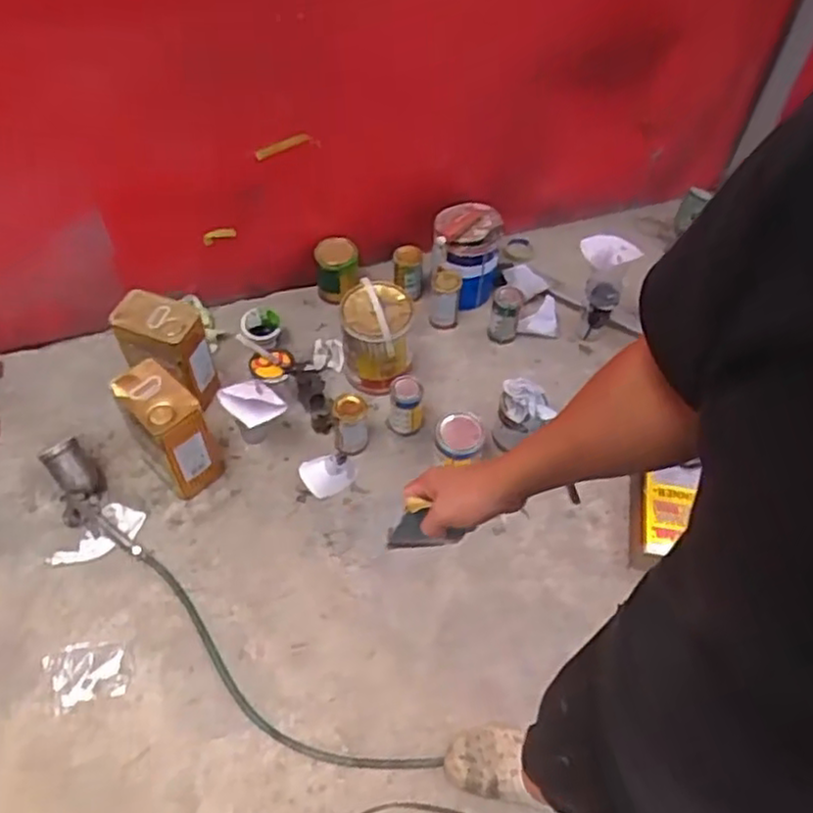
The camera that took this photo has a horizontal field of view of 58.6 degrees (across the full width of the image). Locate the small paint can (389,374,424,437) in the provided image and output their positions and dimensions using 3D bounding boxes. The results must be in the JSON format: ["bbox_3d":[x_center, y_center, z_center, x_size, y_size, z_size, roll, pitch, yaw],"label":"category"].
[{"bbox_3d":[-0.001,0.002,1.605,0.077,0.140,0.067,7,53,2],"label":"small paint can"}]

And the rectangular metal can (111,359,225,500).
[{"bbox_3d":[-0.482,0.051,1.473,0.179,0.244,0.129,30,56,17],"label":"rectangular metal can"}]

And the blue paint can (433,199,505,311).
[{"bbox_3d":[0.151,-0.387,1.818,0.163,0.201,0.176,2,53,-2],"label":"blue paint can"}]

